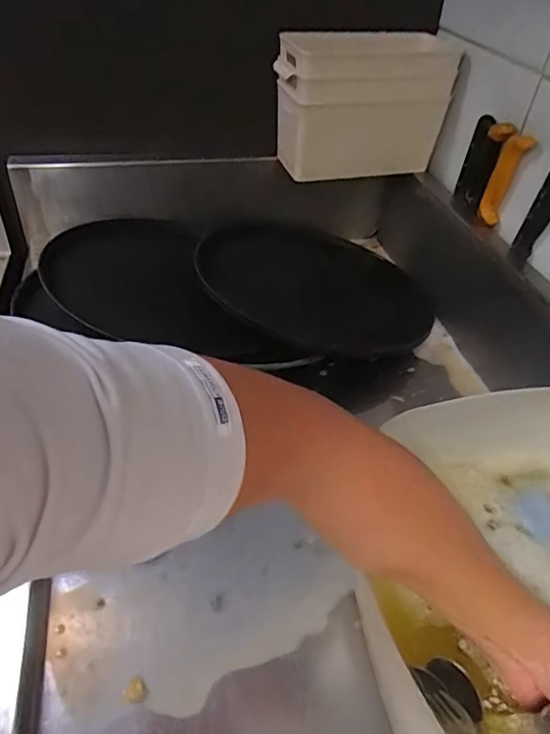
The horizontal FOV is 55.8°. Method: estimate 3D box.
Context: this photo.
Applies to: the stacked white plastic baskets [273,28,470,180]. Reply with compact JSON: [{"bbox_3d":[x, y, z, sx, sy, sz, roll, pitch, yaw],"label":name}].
[{"bbox_3d":[0.138,-0.403,0.810,0.259,0.197,0.092,-4,44,-9],"label":"stacked white plastic baskets"}]

